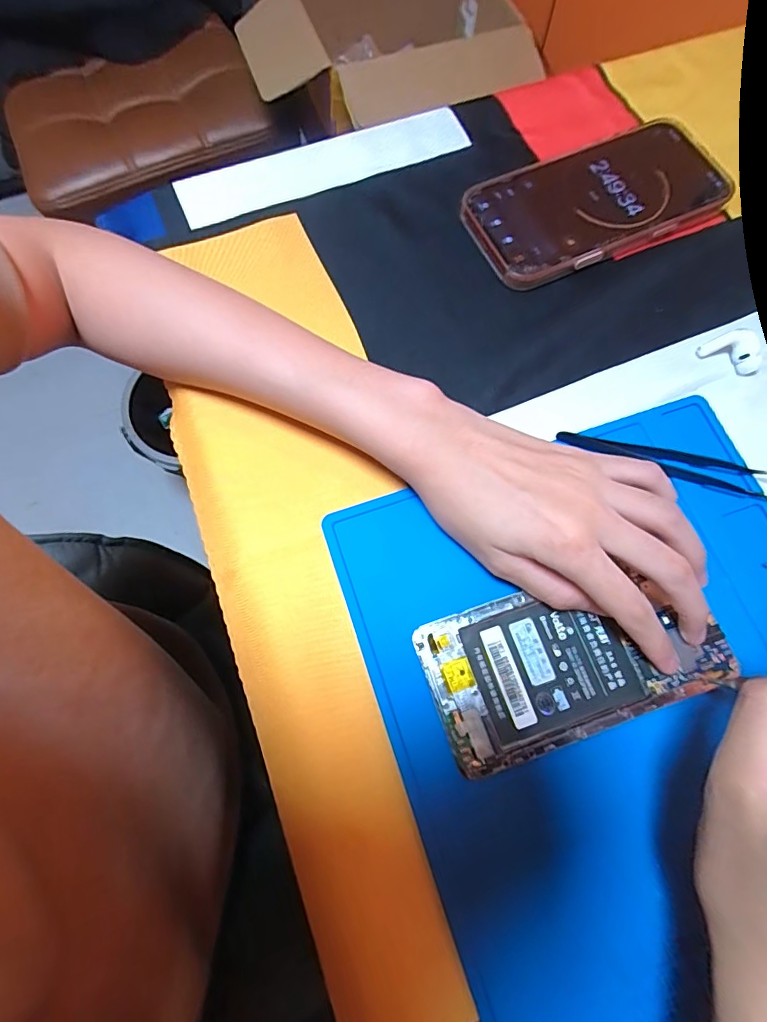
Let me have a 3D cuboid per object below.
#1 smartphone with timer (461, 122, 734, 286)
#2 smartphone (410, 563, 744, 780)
[{"bbox_3d":[0.138,-0.202,0.317,0.165,0.015,0.081,-23,73,-7],"label":"smartphone with timer"},{"bbox_3d":[0.089,0.069,0.231,0.136,0.004,0.070,-18,73,-5],"label":"smartphone"}]

